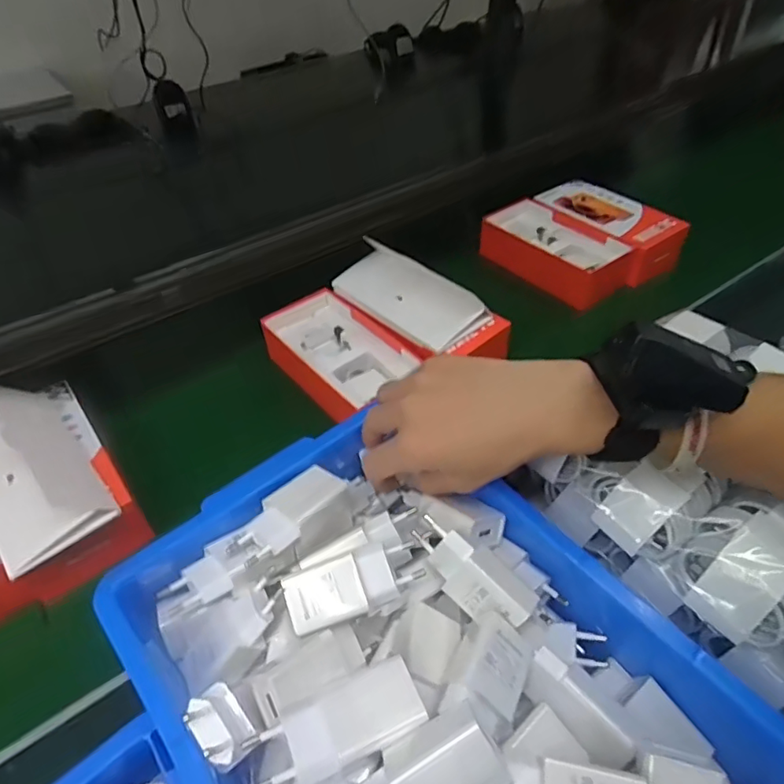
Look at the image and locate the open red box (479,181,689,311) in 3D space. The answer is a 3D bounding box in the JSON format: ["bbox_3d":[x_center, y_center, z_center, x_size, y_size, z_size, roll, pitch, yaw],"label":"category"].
[{"bbox_3d":[0.241,-0.194,0.705,0.179,0.066,0.193,-24,47,-20],"label":"open red box"}]

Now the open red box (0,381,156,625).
[{"bbox_3d":[-0.328,0.087,0.439,0.183,0.085,0.196,-31,50,-25],"label":"open red box"}]

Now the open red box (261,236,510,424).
[{"bbox_3d":[-0.014,-0.060,0.565,0.190,0.079,0.201,-31,50,-25],"label":"open red box"}]

